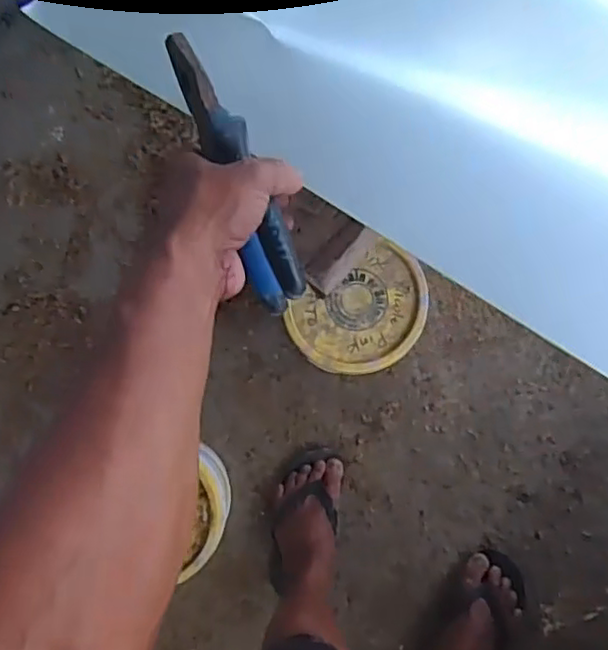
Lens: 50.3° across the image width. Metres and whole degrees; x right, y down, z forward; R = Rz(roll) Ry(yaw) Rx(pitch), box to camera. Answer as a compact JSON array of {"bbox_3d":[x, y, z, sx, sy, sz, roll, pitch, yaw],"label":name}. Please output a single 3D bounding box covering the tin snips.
[{"bbox_3d":[-0.045,-0.103,0.434,0.035,0.044,0.190,-21,88,3],"label":"tin snips"}]

